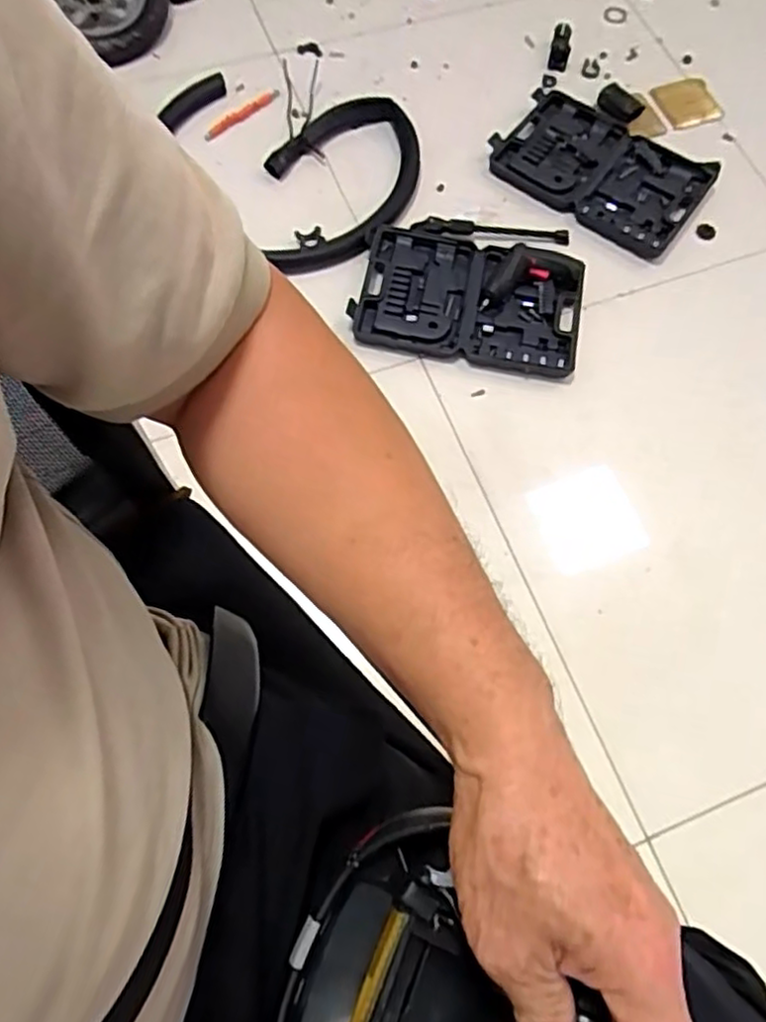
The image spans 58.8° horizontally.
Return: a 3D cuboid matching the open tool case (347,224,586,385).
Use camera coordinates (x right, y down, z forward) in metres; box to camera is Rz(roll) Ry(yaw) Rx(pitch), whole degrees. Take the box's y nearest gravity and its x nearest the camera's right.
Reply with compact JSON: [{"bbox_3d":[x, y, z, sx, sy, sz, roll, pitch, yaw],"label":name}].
[{"bbox_3d":[0.152,-0.373,1.184,0.384,0.035,0.260,12,68,2],"label":"open tool case"}]

